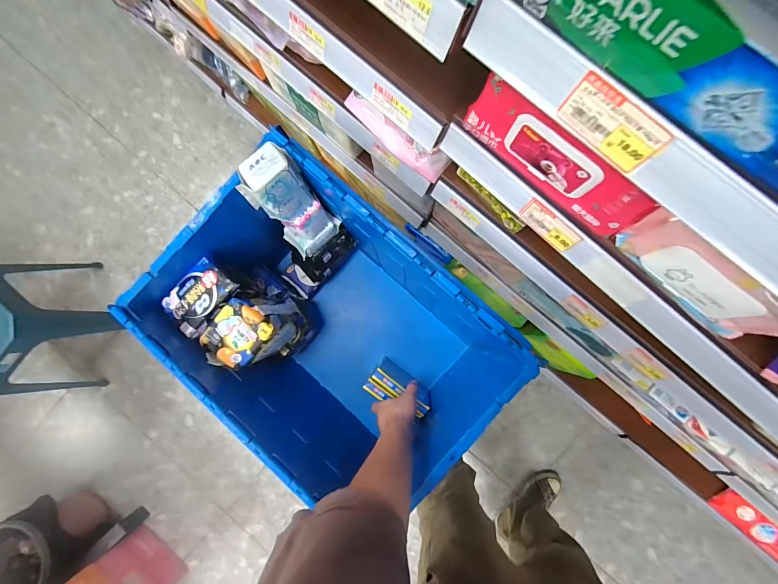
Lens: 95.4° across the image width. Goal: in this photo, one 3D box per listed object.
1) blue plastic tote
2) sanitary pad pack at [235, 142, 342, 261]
[{"bbox_3d":[-0.126,0.054,0.750,0.523,0.388,0.405,43,91,4],"label":"blue plastic tote"},{"bbox_3d":[-0.183,-0.157,0.671,0.113,0.250,0.066,-21,67,4],"label":"sanitary pad pack"}]

